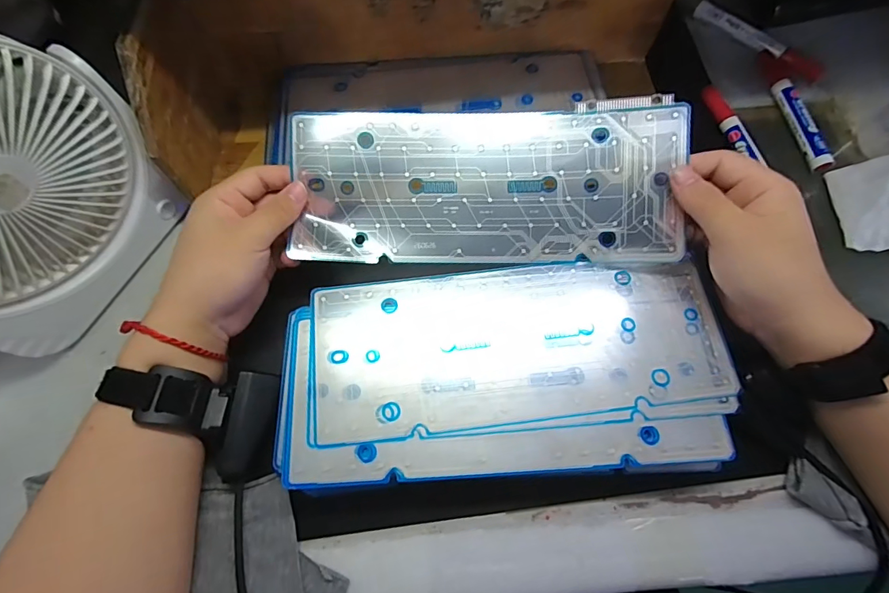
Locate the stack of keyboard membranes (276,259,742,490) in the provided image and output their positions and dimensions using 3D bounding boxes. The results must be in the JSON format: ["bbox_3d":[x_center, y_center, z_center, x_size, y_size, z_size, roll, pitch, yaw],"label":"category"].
[{"bbox_3d":[0.040,0.047,0.290,0.297,0.009,0.140,-3,67,0],"label":"stack of keyboard membranes"}]

